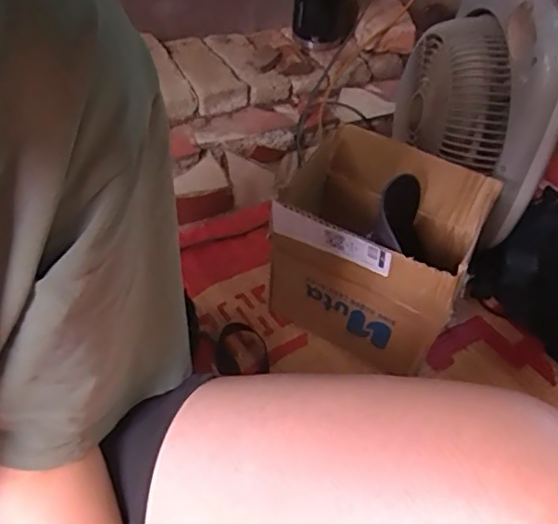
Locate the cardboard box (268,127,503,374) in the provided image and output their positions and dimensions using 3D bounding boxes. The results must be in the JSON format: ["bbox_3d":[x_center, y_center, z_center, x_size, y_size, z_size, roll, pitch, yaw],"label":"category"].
[{"bbox_3d":[0.124,-0.010,0.766,0.227,0.219,0.199,23,45,16],"label":"cardboard box"}]

